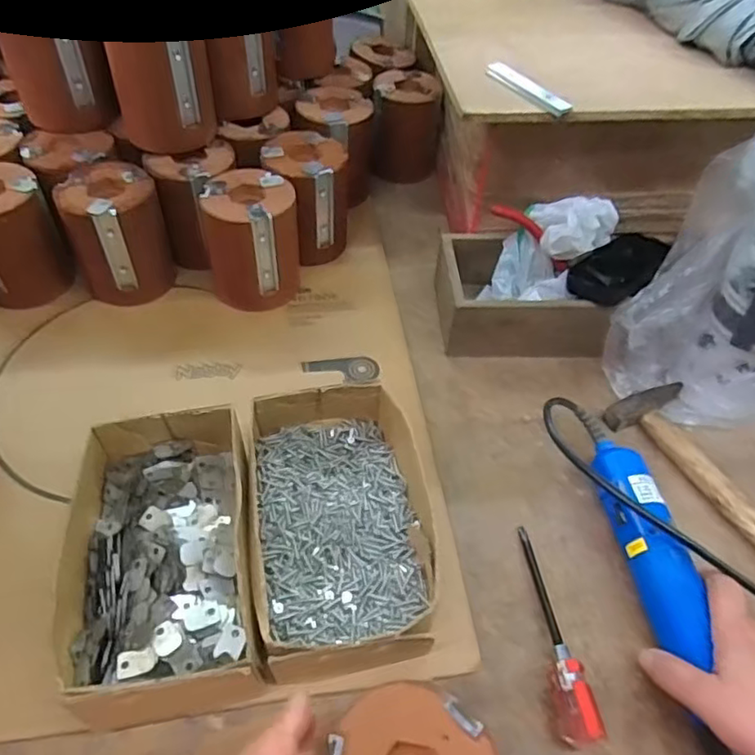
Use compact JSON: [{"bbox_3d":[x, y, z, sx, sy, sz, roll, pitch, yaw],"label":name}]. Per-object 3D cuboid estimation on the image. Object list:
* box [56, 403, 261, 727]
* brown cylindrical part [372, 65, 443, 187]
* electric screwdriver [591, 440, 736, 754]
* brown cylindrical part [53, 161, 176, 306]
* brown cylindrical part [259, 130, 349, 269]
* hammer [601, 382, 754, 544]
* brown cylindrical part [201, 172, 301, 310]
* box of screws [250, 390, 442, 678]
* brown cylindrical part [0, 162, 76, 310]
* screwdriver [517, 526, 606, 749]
[{"bbox_3d":[-0.131,0.111,0.381,0.108,0.065,0.193,-6,51,-9],"label":"box"},{"bbox_3d":[0.033,-0.291,0.713,0.076,0.100,0.080,3,50,-2],"label":"brown cylindrical part"},{"bbox_3d":[0.187,0.153,0.374,0.048,0.034,0.265,-5,54,-8],"label":"electric screwdriver"},{"bbox_3d":[-0.228,-0.129,0.543,0.074,0.104,0.078,2,50,-2],"label":"brown cylindrical part"},{"bbox_3d":[-0.068,-0.170,0.594,0.073,0.105,0.072,2,50,-2],"label":"brown cylindrical part"},{"bbox_3d":[0.276,0.098,0.453,0.075,0.019,0.239,-20,54,-19],"label":"hammer"},{"bbox_3d":[-0.110,-0.120,0.545,0.077,0.099,0.074,2,50,-2],"label":"brown cylindrical part"},{"bbox_3d":[-0.024,0.096,0.400,0.106,0.063,0.185,-6,51,-9],"label":"box of screws"},{"bbox_3d":[-0.320,-0.122,0.534,0.073,0.103,0.072,2,50,-2],"label":"brown cylindrical part"},{"bbox_3d":[0.111,0.155,0.390,0.019,0.024,0.135,-3,50,-6],"label":"screwdriver"}]

